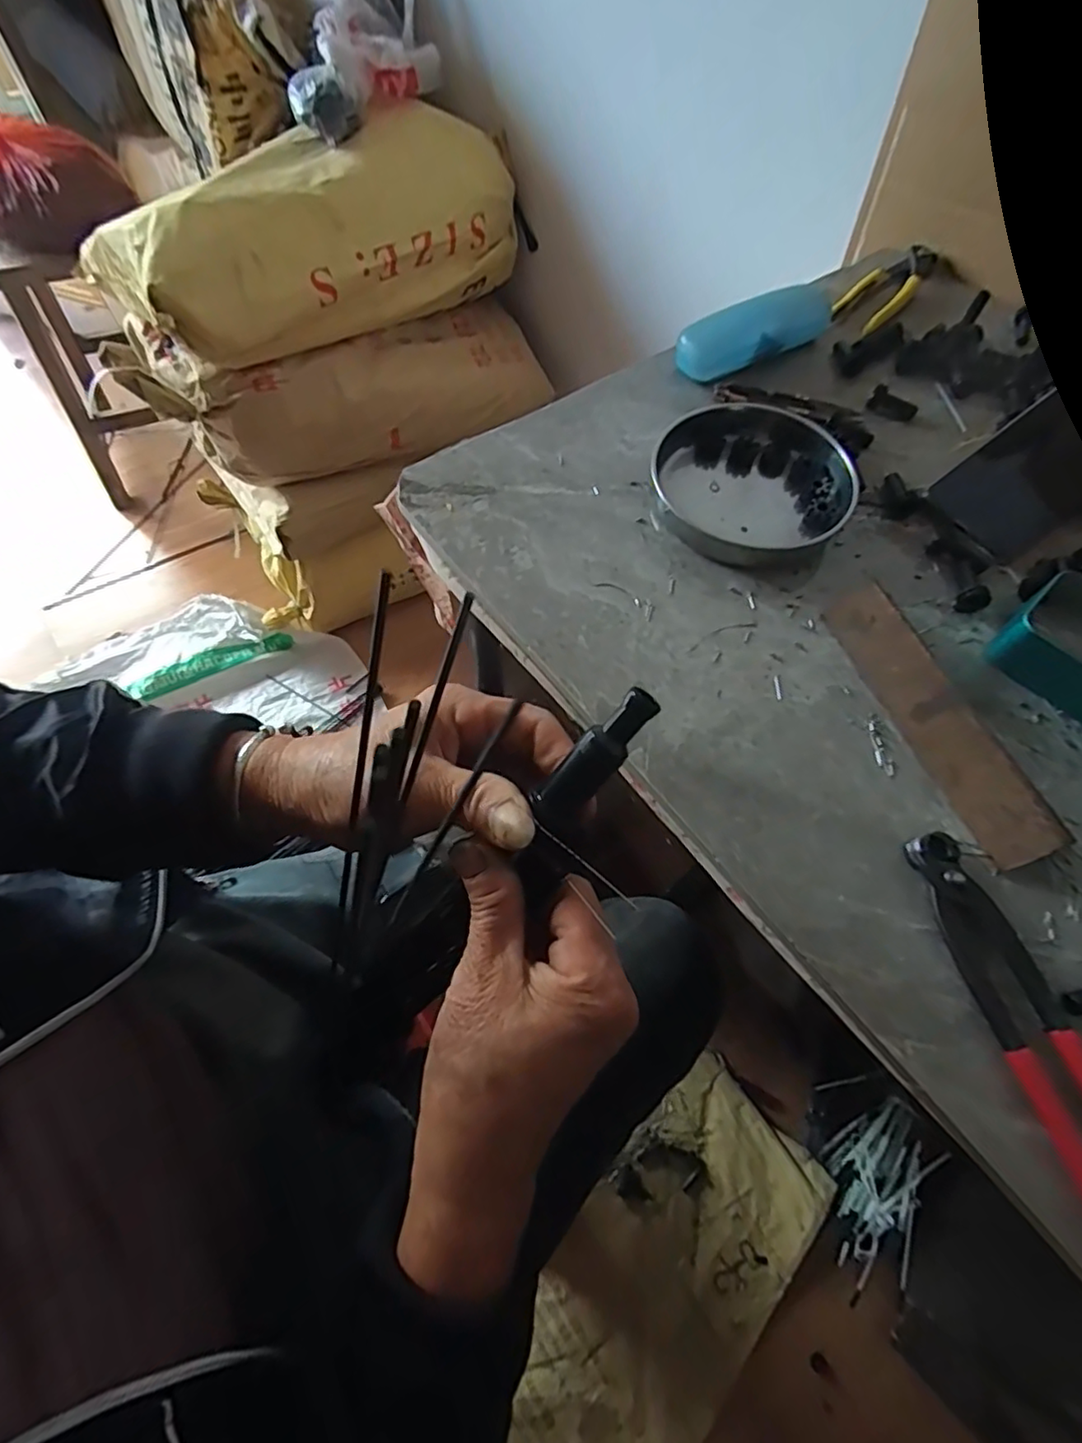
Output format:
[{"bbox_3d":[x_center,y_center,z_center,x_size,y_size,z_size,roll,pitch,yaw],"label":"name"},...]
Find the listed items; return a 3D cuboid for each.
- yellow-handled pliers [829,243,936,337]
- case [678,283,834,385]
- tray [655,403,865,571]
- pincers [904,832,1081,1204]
[{"bbox_3d":[0.327,-0.412,0.584,0.047,0.009,0.156,36,67,16],"label":"yellow-handled pliers"},{"bbox_3d":[0.186,-0.332,0.532,0.149,0.034,0.045,-30,67,-16],"label":"case"},{"bbox_3d":[0.157,-0.179,0.447,0.144,0.032,0.133,1,62,-1],"label":"tray"},{"bbox_3d":[0.231,0.146,0.286,0.038,0.014,0.194,-12,63,-8],"label":"pincers"}]

